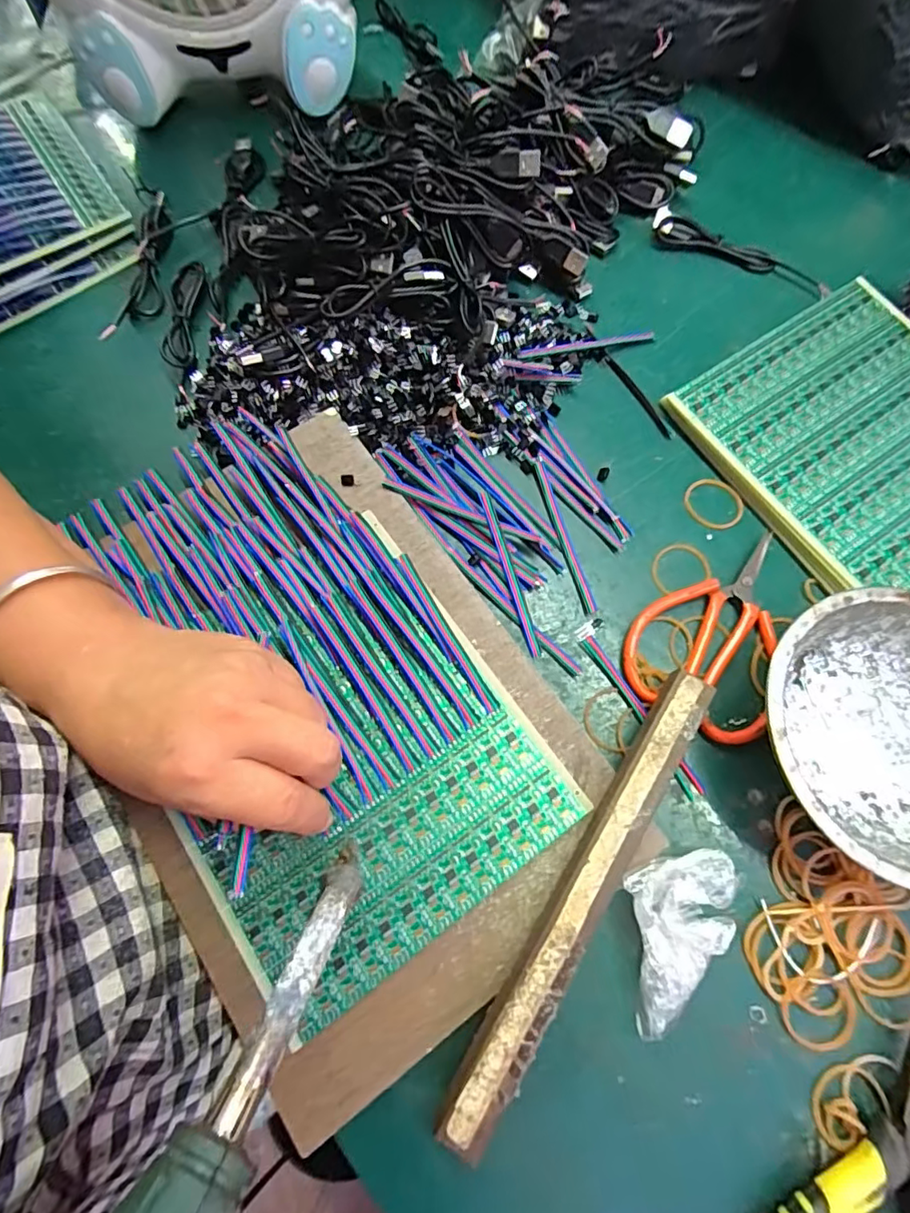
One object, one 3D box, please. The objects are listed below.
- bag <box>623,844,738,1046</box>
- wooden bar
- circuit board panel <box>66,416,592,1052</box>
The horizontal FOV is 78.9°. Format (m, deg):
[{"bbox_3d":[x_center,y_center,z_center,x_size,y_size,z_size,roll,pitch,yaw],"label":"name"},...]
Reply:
[{"bbox_3d":[0.101,0.146,0.242,0.048,0.027,0.067,-5,72,-1],"label":"bag"},{"bbox_3d":[0.058,0.124,0.249,0.022,0.020,0.213,32,75,10],"label":"wooden bar"},{"bbox_3d":[-0.077,0.028,0.280,0.154,0.014,0.280,-30,76,-11],"label":"circuit board panel"}]

